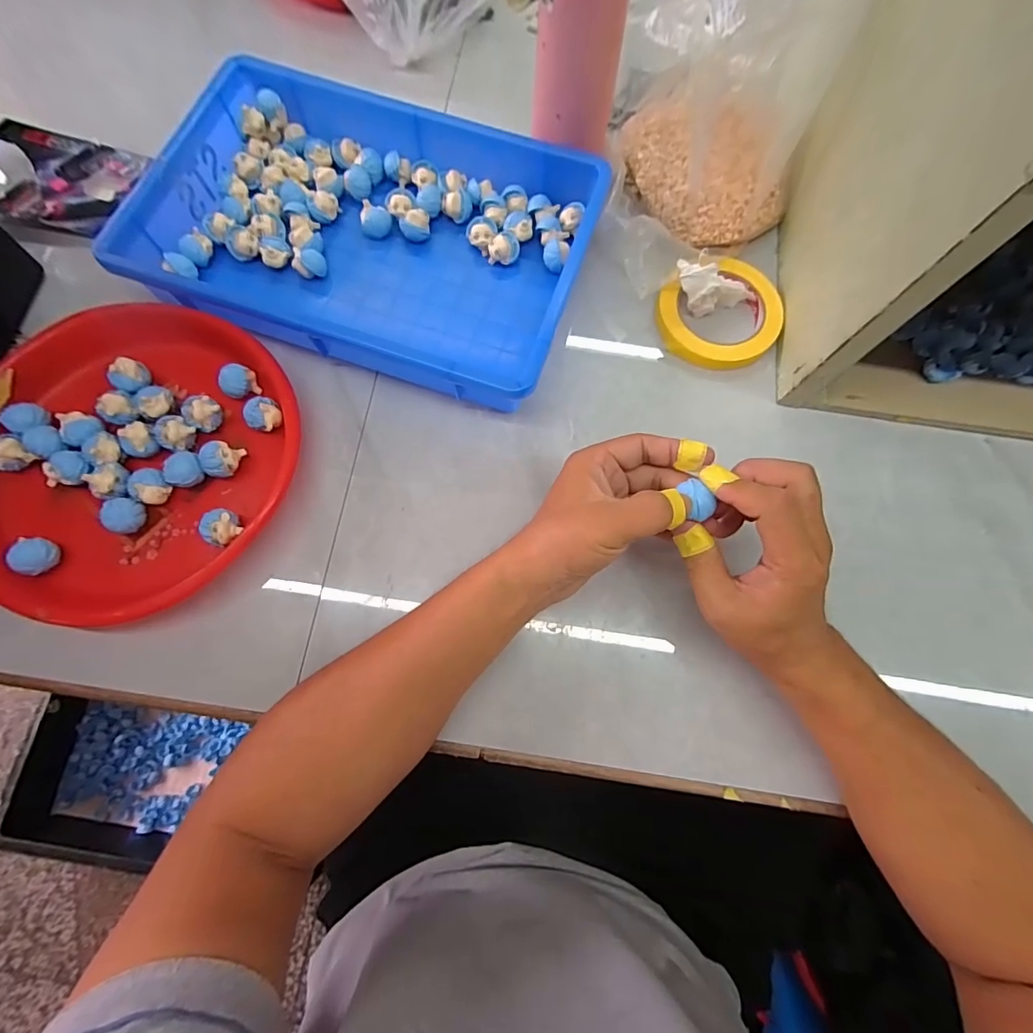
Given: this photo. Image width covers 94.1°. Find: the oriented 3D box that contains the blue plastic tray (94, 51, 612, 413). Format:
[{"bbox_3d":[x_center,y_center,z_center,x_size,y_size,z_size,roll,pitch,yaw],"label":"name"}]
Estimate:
[{"bbox_3d":[-0.126,-0.253,0.425,0.368,0.052,0.247,18,75,3],"label":"blue plastic tray"}]

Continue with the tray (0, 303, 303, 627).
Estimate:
[{"bbox_3d":[-0.301,-0.050,0.378,0.240,0.032,0.244,0,80,-1],"label":"tray"}]

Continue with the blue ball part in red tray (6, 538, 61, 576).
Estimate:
[{"bbox_3d":[-0.361,0.030,0.364,0.023,0.027,0.027,6,75,0],"label":"blue ball part in red tray"}]

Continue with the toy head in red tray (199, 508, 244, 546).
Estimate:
[{"bbox_3d":[-0.225,0.009,0.373,0.026,0.027,0.027,15,75,3],"label":"toy head in red tray"}]

